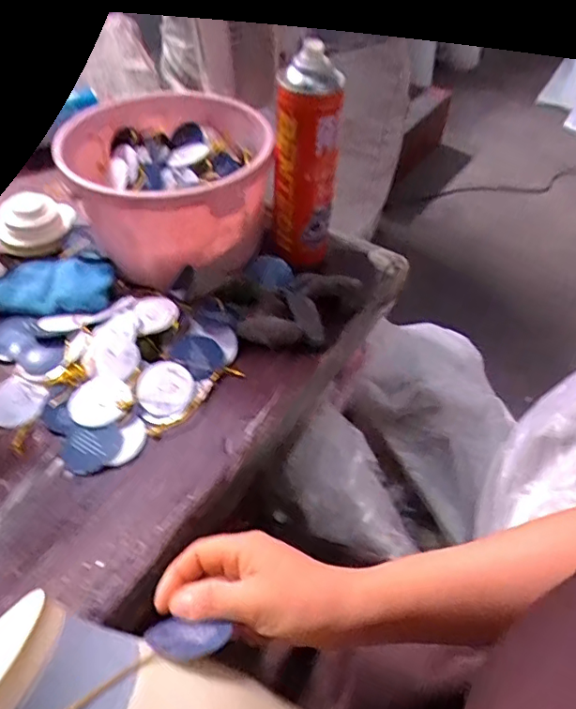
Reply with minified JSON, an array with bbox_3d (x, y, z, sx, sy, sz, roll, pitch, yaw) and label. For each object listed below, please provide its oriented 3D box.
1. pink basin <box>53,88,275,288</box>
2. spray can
[{"bbox_3d":[-0.122,-0.191,0.588,0.197,0.116,0.205,2,50,-2],"label":"pink basin"},{"bbox_3d":[0.017,-0.199,0.546,0.065,0.204,0.053,6,50,2],"label":"spray can"}]

